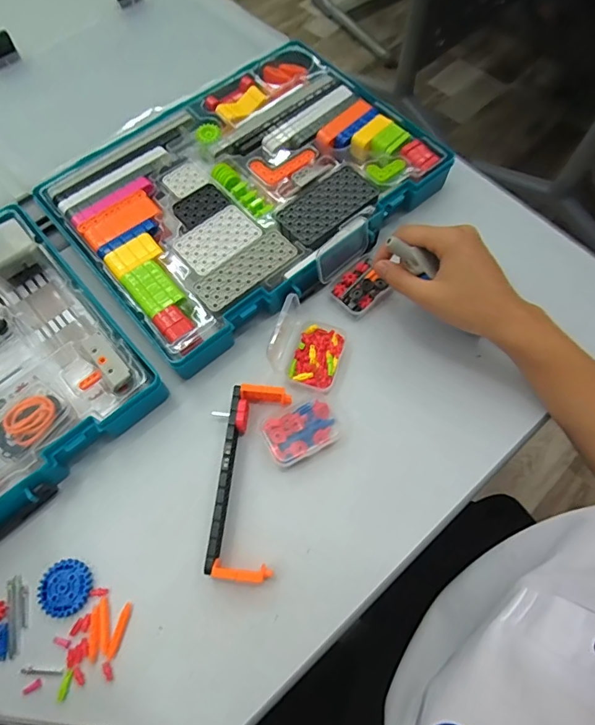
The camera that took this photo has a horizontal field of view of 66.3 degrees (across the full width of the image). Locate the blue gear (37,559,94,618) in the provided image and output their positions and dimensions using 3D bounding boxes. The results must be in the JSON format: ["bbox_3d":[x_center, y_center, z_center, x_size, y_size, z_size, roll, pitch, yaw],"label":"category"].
[{"bbox_3d":[-0.180,0.174,0.352,0.040,0.005,0.038,0,66,1],"label":"blue gear"}]

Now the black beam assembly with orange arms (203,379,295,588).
[{"bbox_3d":[-0.044,0.093,0.375,0.060,0.022,0.154,5,66,3],"label":"black beam assembly with orange arms"}]

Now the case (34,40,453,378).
[{"bbox_3d":[-0.056,-0.184,0.481,0.349,0.053,0.270,-41,72,-16],"label":"case"}]

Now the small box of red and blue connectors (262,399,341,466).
[{"bbox_3d":[0.003,0.059,0.392,0.061,0.010,0.044,-27,69,-11],"label":"small box of red and blue connectors"}]

